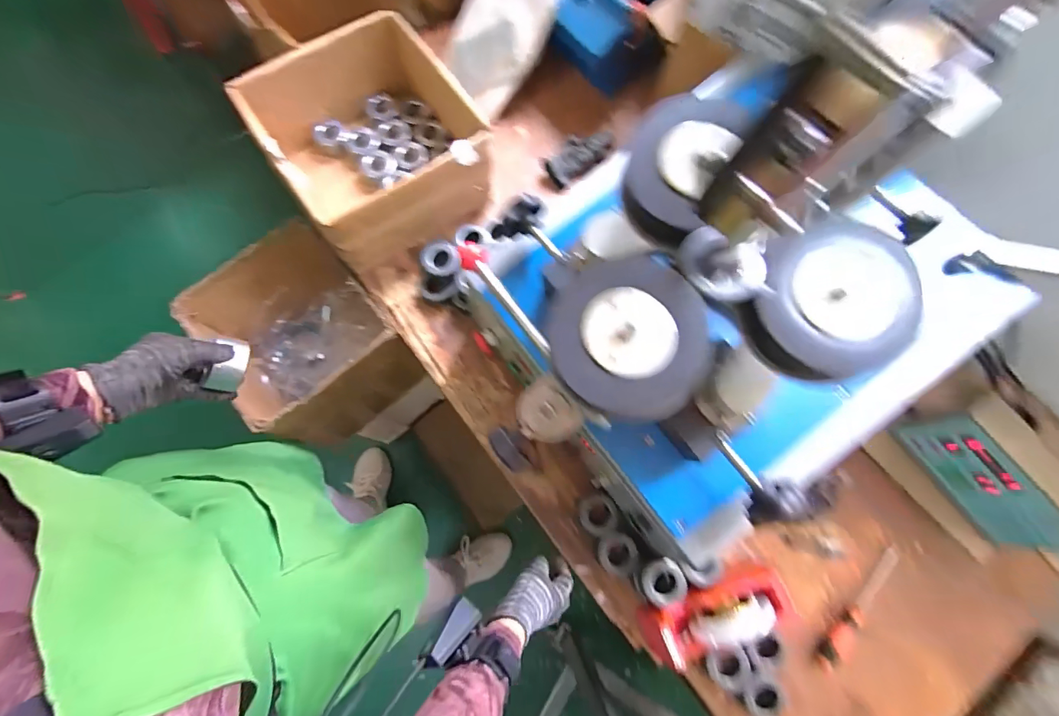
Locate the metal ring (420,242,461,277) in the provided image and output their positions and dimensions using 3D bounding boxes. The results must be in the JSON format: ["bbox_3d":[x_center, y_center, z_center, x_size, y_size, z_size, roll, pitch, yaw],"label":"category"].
[{"bbox_3d":[-0.153,-0.173,0.767,0.064,0.023,0.063,0,74,0],"label":"metal ring"}]

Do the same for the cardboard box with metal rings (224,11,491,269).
[{"bbox_3d":[-0.271,-0.386,0.811,0.333,0.183,0.337,-34,76,-9],"label":"cardboard box with metal rings"}]

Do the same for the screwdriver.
[{"bbox_3d":[0.509,0.382,0.681,0.032,0.024,0.215,42,78,11],"label":"screwdriver"}]

